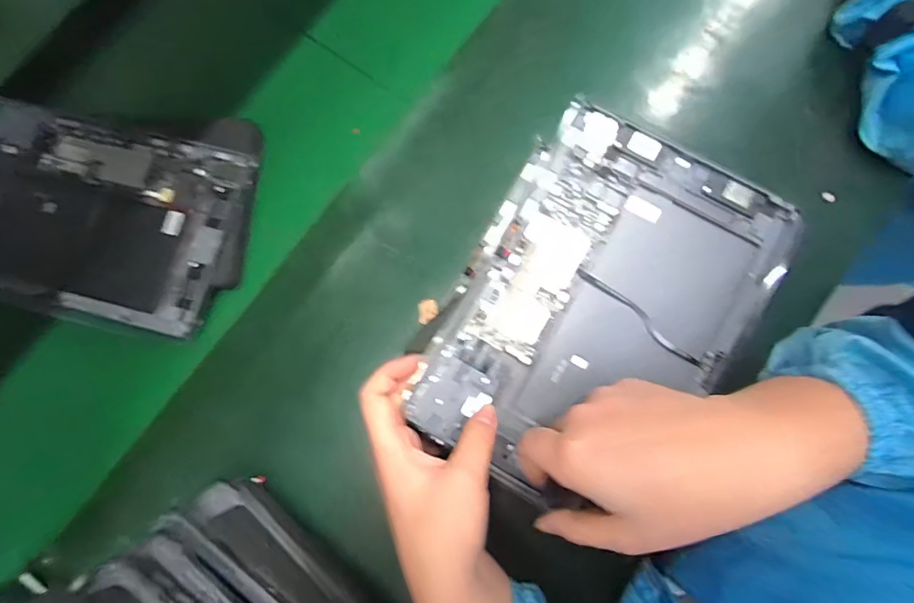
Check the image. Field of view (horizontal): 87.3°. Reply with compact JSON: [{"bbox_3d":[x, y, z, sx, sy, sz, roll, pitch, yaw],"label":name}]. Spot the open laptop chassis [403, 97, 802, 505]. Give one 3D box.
[{"bbox_3d":[0.098,0.005,0.321,0.173,0.013,0.250,30,84,4],"label":"open laptop chassis"}]

